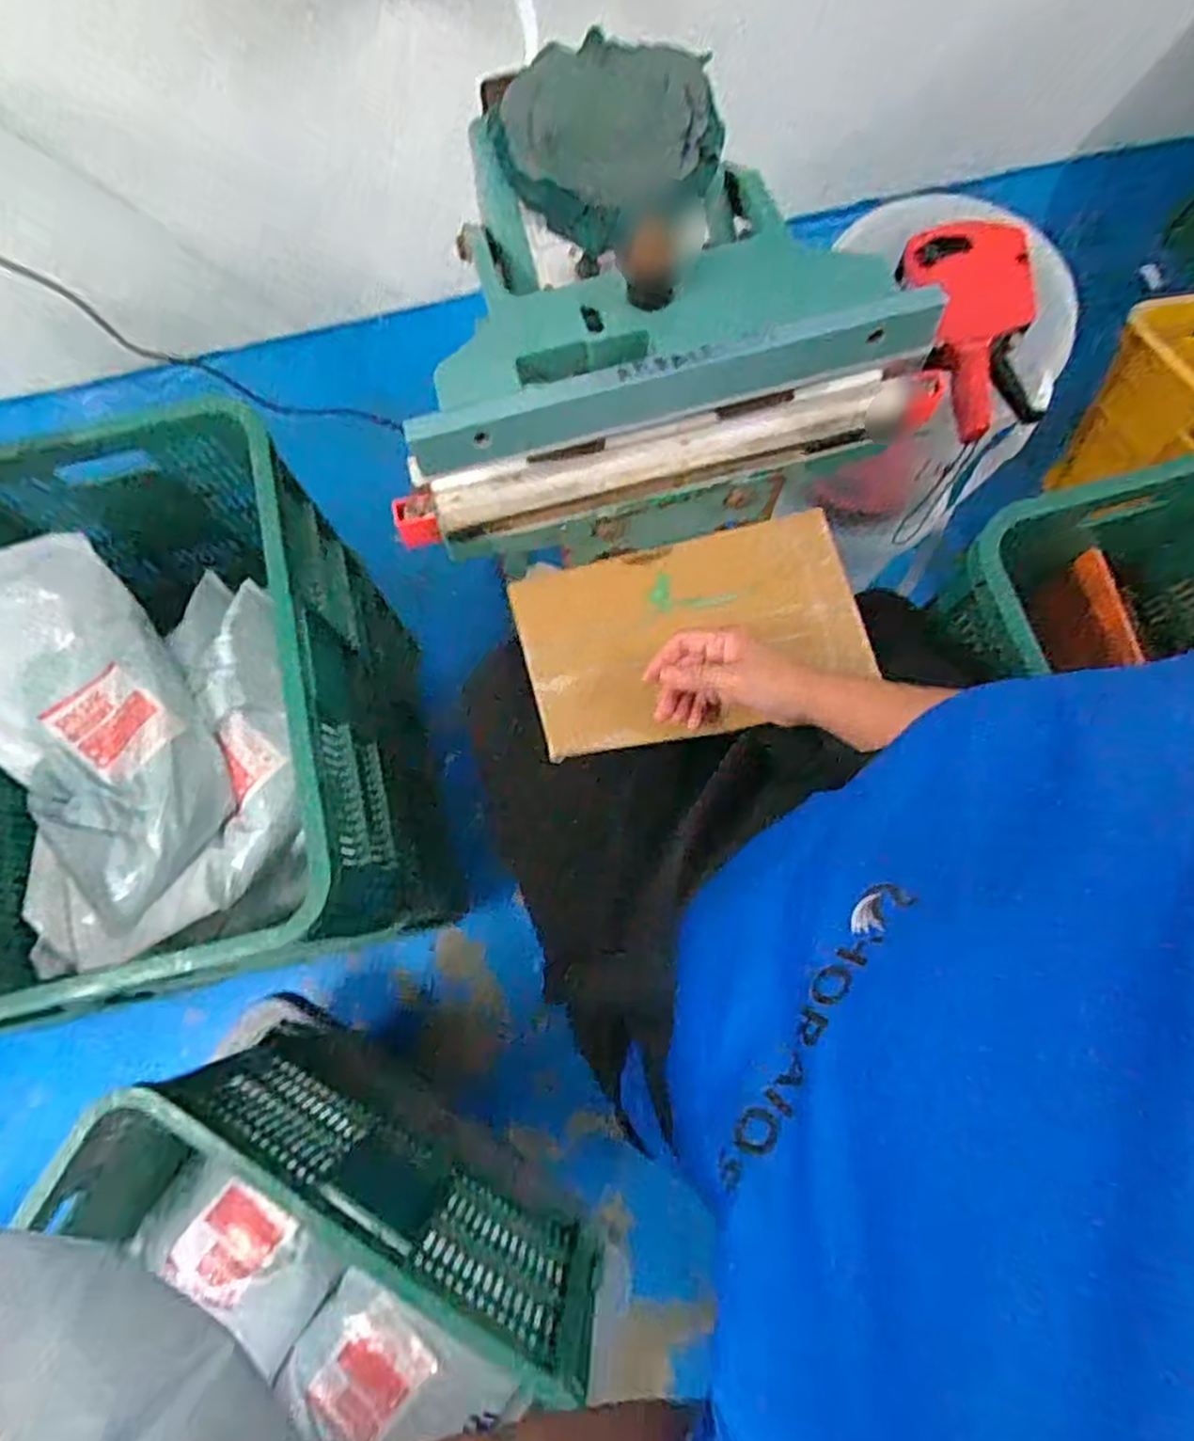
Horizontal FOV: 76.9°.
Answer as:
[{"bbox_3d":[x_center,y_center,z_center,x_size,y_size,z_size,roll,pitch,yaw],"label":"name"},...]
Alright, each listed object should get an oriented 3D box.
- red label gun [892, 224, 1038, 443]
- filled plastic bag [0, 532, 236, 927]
[{"bbox_3d":[0.364,-0.382,0.743,0.128,0.058,0.222,-3,75,0],"label":"red label gun"},{"bbox_3d":[-0.527,-0.011,0.762,0.174,0.142,0.400,-31,77,-7],"label":"filled plastic bag"}]

